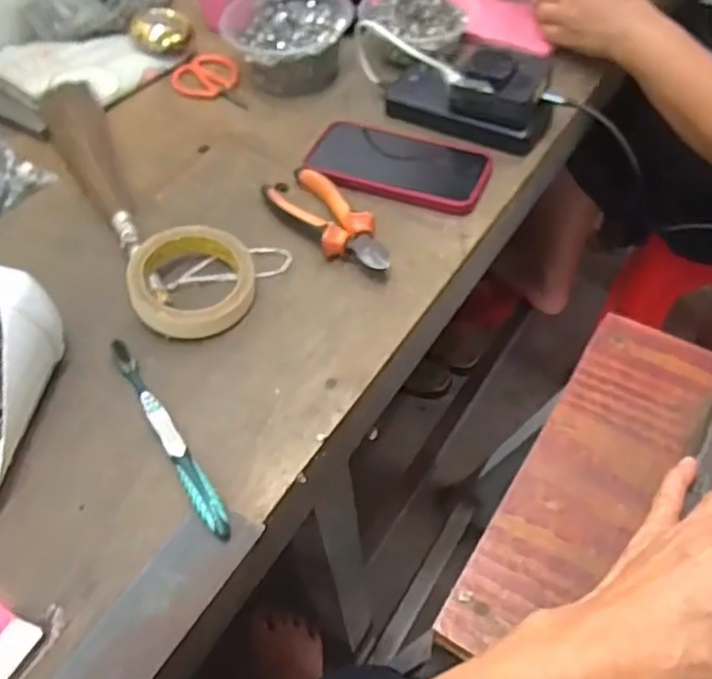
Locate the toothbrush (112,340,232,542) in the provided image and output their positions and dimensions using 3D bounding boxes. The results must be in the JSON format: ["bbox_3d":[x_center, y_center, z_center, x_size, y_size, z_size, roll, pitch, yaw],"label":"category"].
[{"bbox_3d":[-0.134,0.062,0.472,0.016,0.019,0.183,-30,56,-18],"label":"toothbrush"}]

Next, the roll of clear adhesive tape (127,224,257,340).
[{"bbox_3d":[-0.133,-0.047,0.549,0.101,0.030,0.099,-16,53,-8],"label":"roll of clear adhesive tape"}]

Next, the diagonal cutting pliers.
[{"bbox_3d":[-0.023,-0.103,0.589,0.050,0.027,0.148,-33,57,-20],"label":"diagonal cutting pliers"}]

